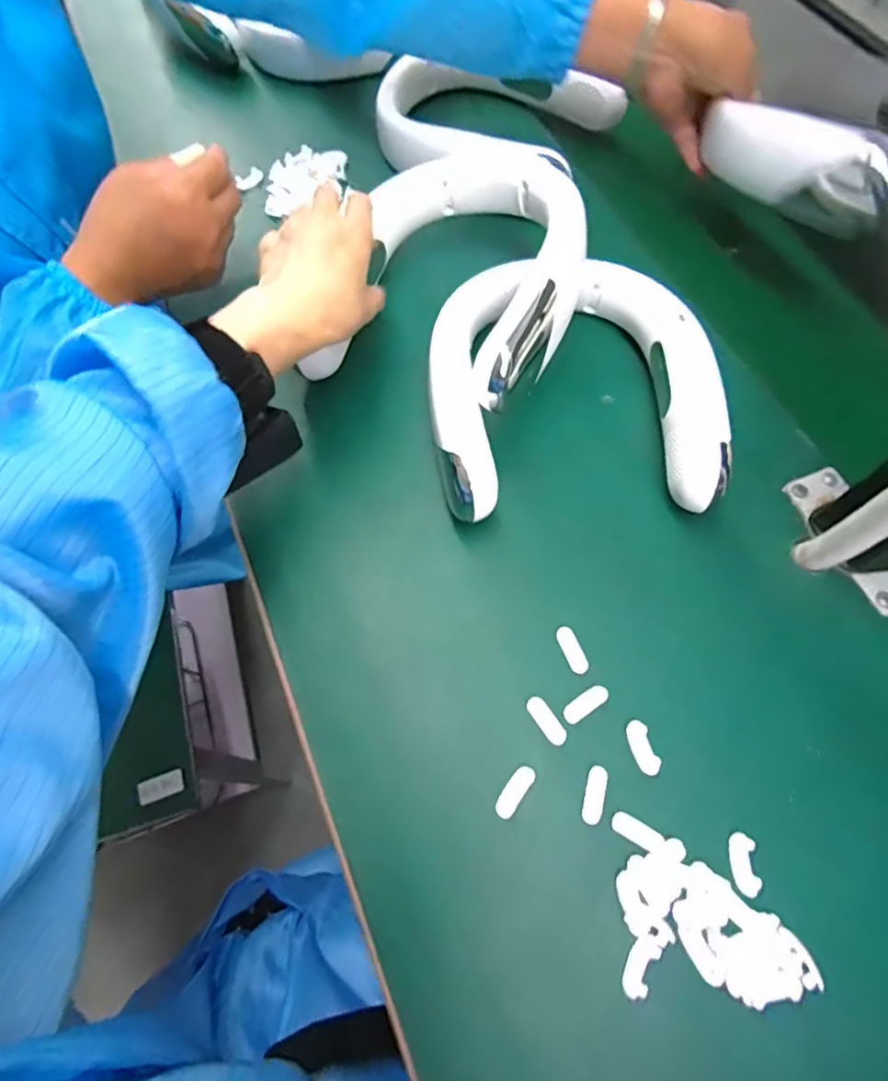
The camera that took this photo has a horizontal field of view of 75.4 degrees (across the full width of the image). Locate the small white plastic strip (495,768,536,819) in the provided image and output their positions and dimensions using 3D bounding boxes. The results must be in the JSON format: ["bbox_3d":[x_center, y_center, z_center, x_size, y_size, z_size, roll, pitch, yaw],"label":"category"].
[{"bbox_3d":[0.039,0.135,0.309,0.011,0.004,0.029,33,70,15],"label":"small white plastic strip"}]

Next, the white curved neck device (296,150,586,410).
[{"bbox_3d":[0.010,-0.192,0.409,0.167,0.065,0.216,14,66,7],"label":"white curved neck device"}]

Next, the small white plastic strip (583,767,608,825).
[{"bbox_3d":[0.081,0.136,0.307,0.010,0.004,0.029,17,67,9],"label":"small white plastic strip"}]

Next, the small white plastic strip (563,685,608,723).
[{"bbox_3d":[0.081,0.093,0.327,0.029,0.004,0.011,-33,69,-13],"label":"small white plastic strip"}]

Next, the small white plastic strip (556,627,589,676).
[{"bbox_3d":[0.076,0.065,0.340,0.011,0.004,0.028,-21,67,-8],"label":"small white plastic strip"}]

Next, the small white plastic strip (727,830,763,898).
[{"bbox_3d":[0.154,0.165,0.293,0.013,0.004,0.028,1,65,2],"label":"small white plastic strip"}]

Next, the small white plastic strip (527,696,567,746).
[{"bbox_3d":[0.058,0.101,0.323,0.011,0.004,0.028,-34,69,-13],"label":"small white plastic strip"}]

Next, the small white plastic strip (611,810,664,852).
[{"bbox_3d":[0.101,0.152,0.299,0.027,0.004,0.011,27,69,13],"label":"small white plastic strip"}]

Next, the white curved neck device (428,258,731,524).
[{"bbox_3d":[0.082,-0.107,0.397,0.184,0.047,0.201,-4,65,-1],"label":"white curved neck device"}]

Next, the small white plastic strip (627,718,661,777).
[{"bbox_3d":[0.110,0.114,0.316,0.012,0.004,0.028,-15,66,-6],"label":"small white plastic strip"}]

